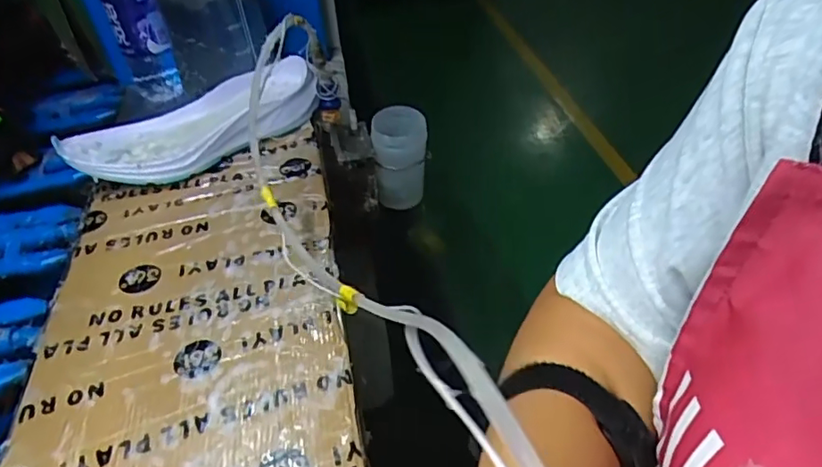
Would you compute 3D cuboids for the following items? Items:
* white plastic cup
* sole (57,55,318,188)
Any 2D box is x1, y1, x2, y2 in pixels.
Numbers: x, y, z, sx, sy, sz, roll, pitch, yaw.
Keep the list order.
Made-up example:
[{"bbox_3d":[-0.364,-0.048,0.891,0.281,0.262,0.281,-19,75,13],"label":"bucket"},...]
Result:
[{"bbox_3d":[-0.013,-0.101,0.759,0.068,0.130,0.072,-3,46,2],"label":"white plastic cup"},{"bbox_3d":[-0.226,-0.114,0.604,0.258,0.053,0.116,-30,49,-25],"label":"sole"}]

